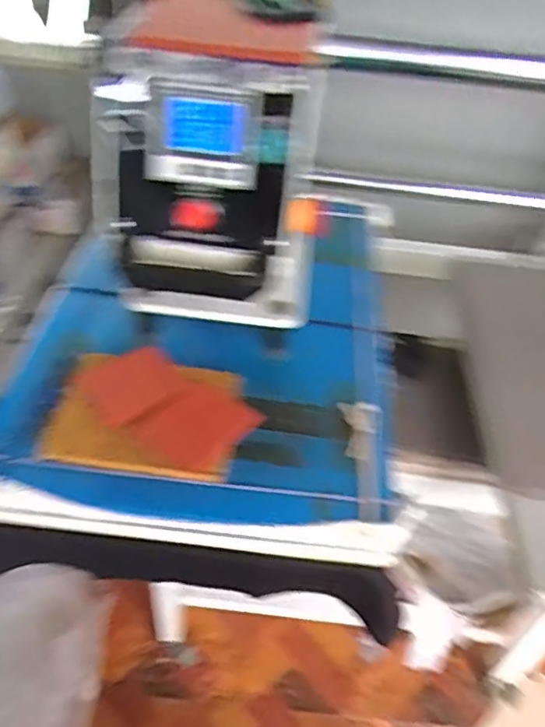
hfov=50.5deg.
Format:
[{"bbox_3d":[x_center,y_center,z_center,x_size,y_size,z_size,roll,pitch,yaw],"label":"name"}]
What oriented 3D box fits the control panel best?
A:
[{"bbox_3d":[-0.051,-0.133,0.466,0.175,0.197,0.046,6,23,-1],"label":"control panel"}]

